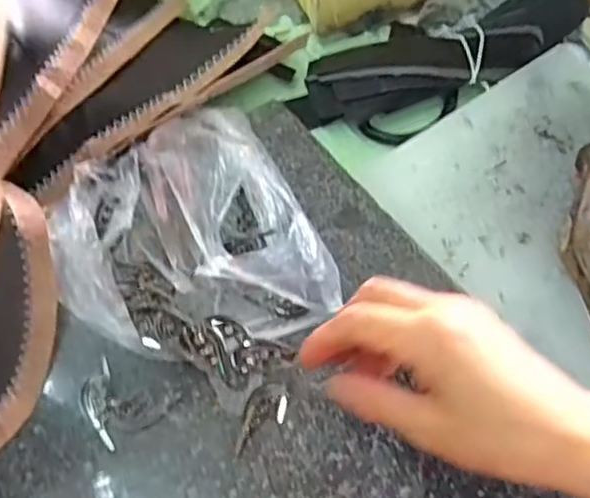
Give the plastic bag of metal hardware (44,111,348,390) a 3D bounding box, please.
[{"bbox_3d":[-0.060,-0.010,0.402,0.145,0.051,0.168,-30,66,-18],"label":"plastic bag of metal hardware"}]

